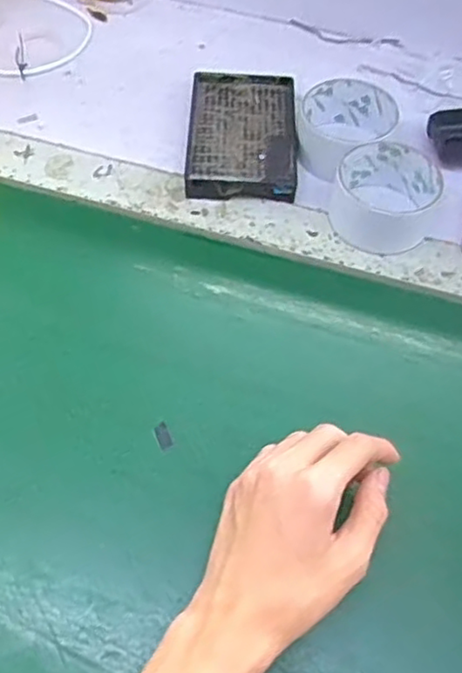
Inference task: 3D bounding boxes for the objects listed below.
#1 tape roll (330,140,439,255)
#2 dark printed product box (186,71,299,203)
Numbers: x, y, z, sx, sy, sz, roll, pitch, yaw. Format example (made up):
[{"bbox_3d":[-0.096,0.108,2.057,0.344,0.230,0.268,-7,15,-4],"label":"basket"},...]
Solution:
[{"bbox_3d":[0.121,-0.111,0.534,0.077,0.045,0.079,1,58,-1],"label":"tape roll"},{"bbox_3d":[0.011,-0.173,0.577,0.090,0.022,0.138,2,58,0],"label":"dark printed product box"}]

